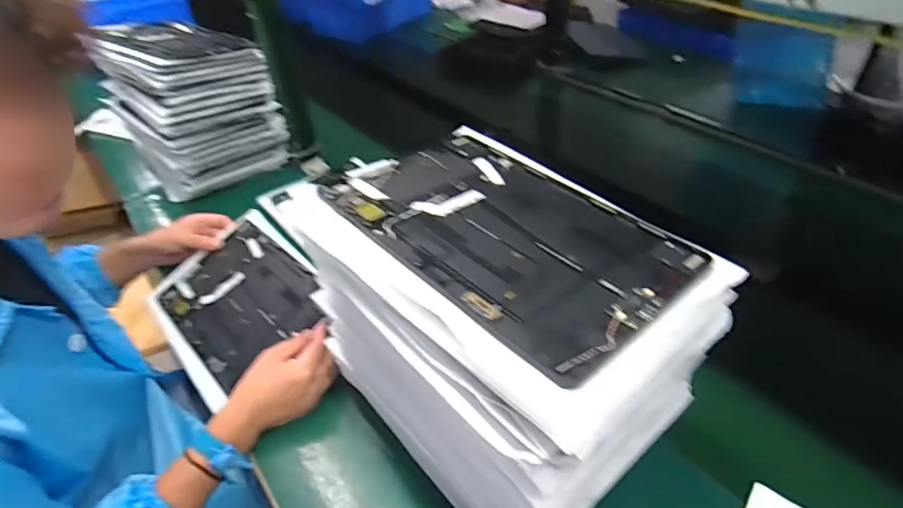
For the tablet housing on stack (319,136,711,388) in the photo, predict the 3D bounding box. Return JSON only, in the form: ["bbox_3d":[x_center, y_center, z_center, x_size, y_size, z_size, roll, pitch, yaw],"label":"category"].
[{"bbox_3d":[0.038,-0.023,0.379,0.175,0.006,0.255,-28,47,-33],"label":"tablet housing on stack"}]

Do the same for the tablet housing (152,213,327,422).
[{"bbox_3d":[-0.288,0.058,0.676,0.200,0.010,0.241,-43,53,-14],"label":"tablet housing"}]

